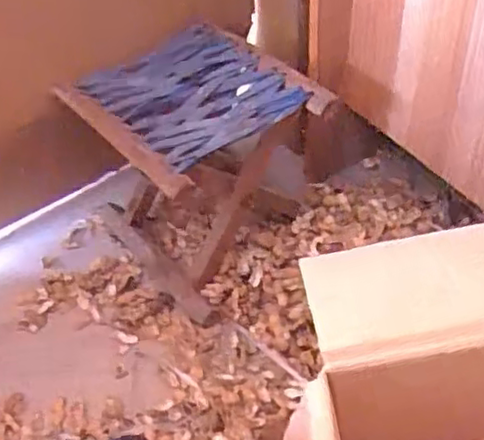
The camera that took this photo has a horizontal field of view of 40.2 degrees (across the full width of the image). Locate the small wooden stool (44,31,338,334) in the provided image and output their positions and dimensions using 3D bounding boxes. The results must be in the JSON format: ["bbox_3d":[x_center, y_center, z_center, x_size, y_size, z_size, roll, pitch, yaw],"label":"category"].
[{"bbox_3d":[-0.054,-0.071,0.885,0.235,0.257,0.252,-32,54,-23],"label":"small wooden stool"}]

